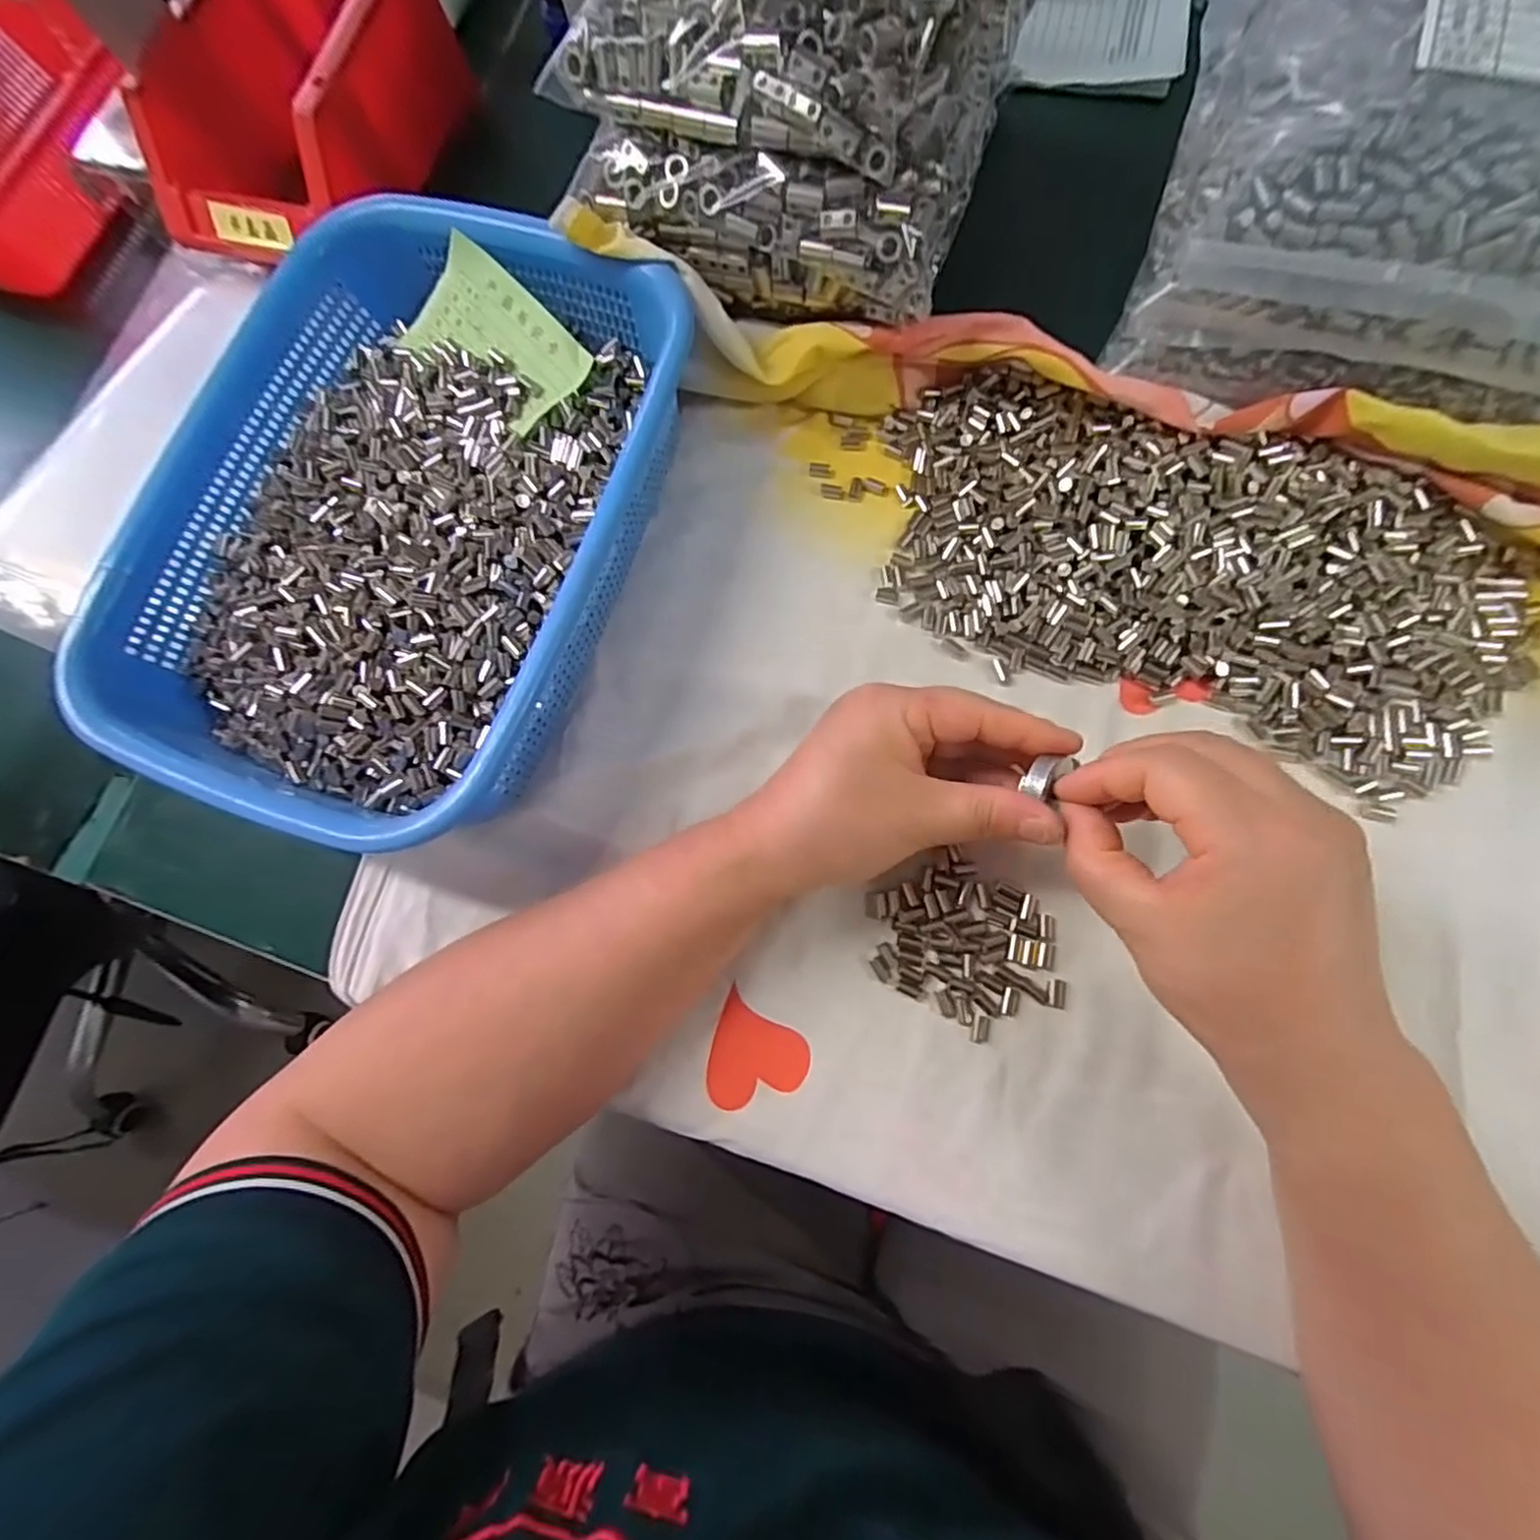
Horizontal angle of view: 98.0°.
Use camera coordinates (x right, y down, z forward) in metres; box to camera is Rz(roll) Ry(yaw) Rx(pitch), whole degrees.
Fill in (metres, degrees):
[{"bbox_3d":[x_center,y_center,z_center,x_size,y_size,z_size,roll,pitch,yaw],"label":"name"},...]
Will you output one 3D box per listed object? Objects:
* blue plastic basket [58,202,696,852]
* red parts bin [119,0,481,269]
[{"bbox_3d":[-0.162,-0.112,0.310,0.210,0.084,0.281,15,80,10],"label":"blue plastic basket"},{"bbox_3d":[-0.262,-0.380,0.371,0.122,0.074,0.174,20,81,11],"label":"red parts bin"}]

